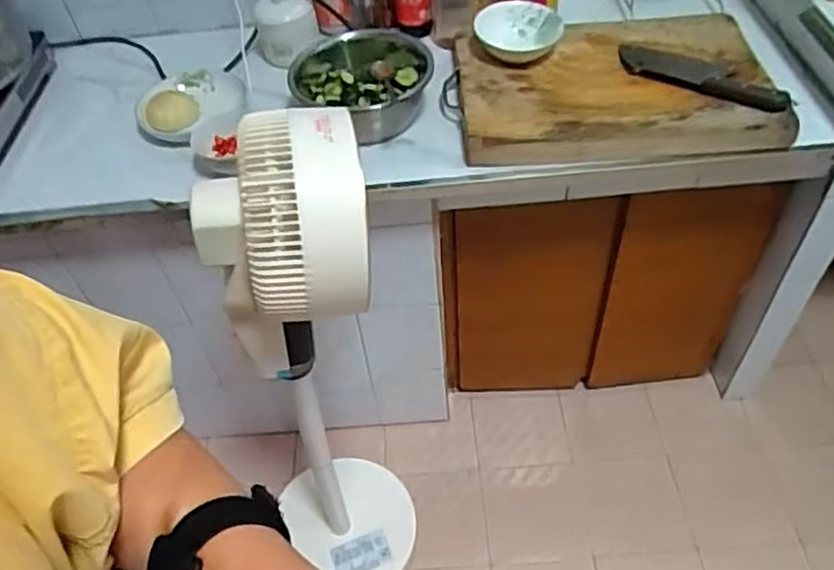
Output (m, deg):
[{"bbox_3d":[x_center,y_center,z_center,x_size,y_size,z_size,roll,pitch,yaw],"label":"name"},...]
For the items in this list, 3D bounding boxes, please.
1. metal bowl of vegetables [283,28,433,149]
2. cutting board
[{"bbox_3d":[-0.081,-0.294,1.006,0.201,0.073,0.180,-3,49,3],"label":"metal bowl of vegetables"},{"bbox_3d":[0.279,-0.293,0.985,0.438,0.047,0.273,-6,56,1],"label":"cutting board"}]

